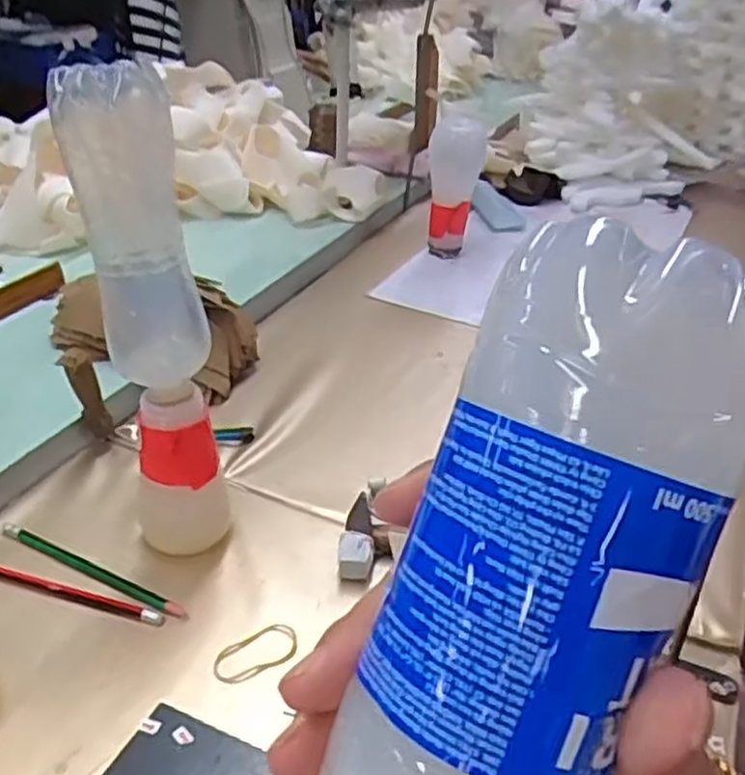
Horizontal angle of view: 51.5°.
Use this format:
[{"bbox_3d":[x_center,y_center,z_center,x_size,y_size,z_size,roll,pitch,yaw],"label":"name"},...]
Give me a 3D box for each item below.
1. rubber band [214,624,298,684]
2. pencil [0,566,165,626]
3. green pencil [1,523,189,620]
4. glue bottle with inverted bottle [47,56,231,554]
[{"bbox_3d":[-0.073,0.169,0.491,0.057,0.004,0.030,-22,42,-34],"label":"rubber band"},{"bbox_3d":[-0.209,0.139,0.528,0.144,0.006,0.012,12,34,12],"label":"pencil"},{"bbox_3d":[-0.199,0.127,0.546,0.168,0.004,0.012,19,36,21],"label":"green pencil"},{"bbox_3d":[-0.141,-0.026,0.494,0.070,0.326,0.070,-10,36,-21],"label":"glue bottle with inverted bottle"}]

